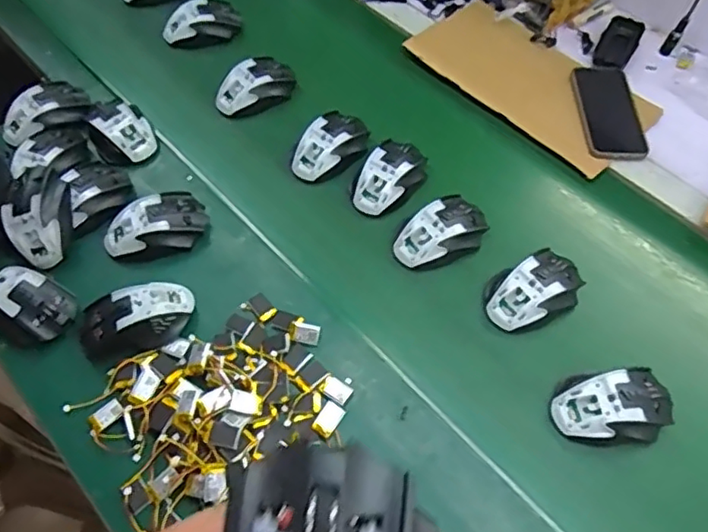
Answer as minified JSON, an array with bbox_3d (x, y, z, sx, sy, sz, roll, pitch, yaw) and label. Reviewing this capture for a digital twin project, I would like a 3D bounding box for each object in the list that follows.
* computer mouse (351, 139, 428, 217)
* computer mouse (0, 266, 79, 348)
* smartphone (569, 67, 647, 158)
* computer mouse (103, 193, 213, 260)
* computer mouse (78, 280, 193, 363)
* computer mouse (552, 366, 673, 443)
[{"bbox_3d":[0.044,-0.114,0.758,0.073,0.040,0.114,33,64,18],"label":"computer mouse"},{"bbox_3d":[-0.360,0.043,0.660,0.104,0.031,0.071,25,59,16],"label":"computer mouse"},{"bbox_3d":[0.341,-0.210,0.817,0.079,0.008,0.164,0,59,1],"label":"smartphone"},{"bbox_3d":[-0.232,-0.046,0.708,0.116,0.039,0.069,-20,58,-15],"label":"computer mouse"},{"bbox_3d":[-0.232,0.057,0.644,0.114,0.035,0.070,-12,56,-9],"label":"computer mouse"},{"bbox_3d":[0.256,0.137,0.595,0.113,0.031,0.064,-7,59,-3],"label":"computer mouse"}]

